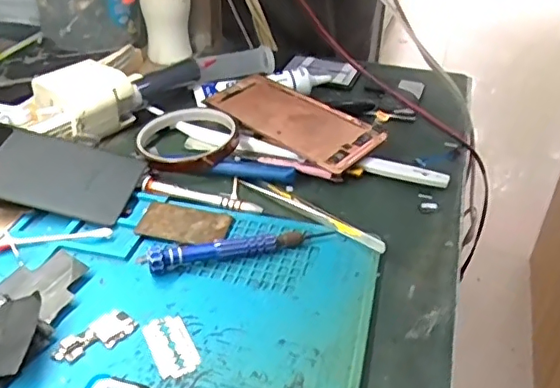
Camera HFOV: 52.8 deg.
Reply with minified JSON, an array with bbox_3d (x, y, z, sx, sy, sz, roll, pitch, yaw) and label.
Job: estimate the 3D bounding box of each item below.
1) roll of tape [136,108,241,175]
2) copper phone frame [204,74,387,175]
[{"bbox_3d":[-0.075,-0.047,0.469,0.076,0.018,0.081,2,36,-1],"label":"roll of tape"},{"bbox_3d":[0.009,-0.068,0.499,0.160,0.008,0.072,30,49,29],"label":"copper phone frame"}]

